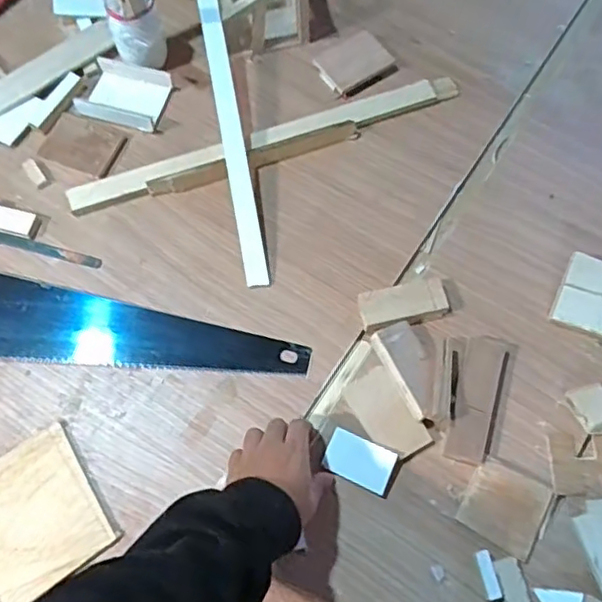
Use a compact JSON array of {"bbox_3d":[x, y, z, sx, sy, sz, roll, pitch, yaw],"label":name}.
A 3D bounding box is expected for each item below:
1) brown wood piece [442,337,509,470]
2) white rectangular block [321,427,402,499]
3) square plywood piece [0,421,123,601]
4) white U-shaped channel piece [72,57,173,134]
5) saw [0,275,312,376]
[{"bbox_3d":[0.187,0.102,0.634,0.047,0.016,0.135,16,70,6],"label":"brown wood piece"},{"bbox_3d":[0.061,0.163,0.614,0.072,0.014,0.046,22,71,8],"label":"white rectangular block"},{"bbox_3d":[-0.261,0.210,0.600,0.121,0.010,0.133,-33,73,-12],"label":"square plywood piece"},{"bbox_3d":[-0.224,-0.263,0.779,0.102,0.019,0.087,16,70,6],"label":"white U-shaped channel piece"},{"bbox_3d":[-0.255,0.035,0.664,0.511,0.025,0.107,11,69,4],"label":"saw"}]

